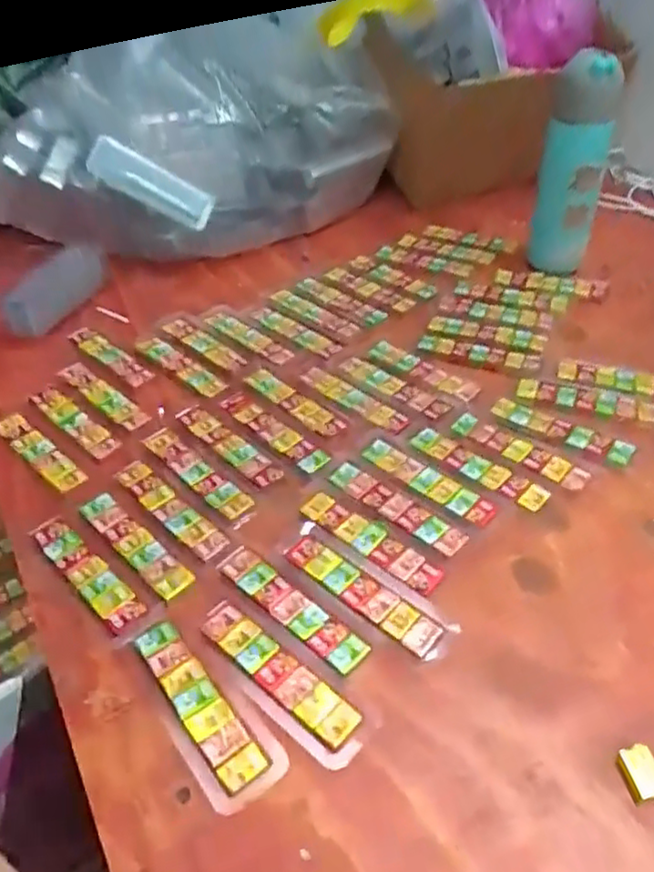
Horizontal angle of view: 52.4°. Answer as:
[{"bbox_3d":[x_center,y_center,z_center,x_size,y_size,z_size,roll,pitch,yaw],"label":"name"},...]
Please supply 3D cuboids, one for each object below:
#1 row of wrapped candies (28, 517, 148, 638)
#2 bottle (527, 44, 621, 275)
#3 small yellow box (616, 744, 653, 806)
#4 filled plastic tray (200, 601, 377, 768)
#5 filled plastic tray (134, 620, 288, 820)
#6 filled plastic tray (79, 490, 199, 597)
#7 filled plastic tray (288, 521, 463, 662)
[{"bbox_3d":[-0.171,0.093,0.468,0.122,0.005,0.025,33,54,32],"label":"row of wrapped candies"},{"bbox_3d":[0.253,-0.274,0.687,0.060,0.212,0.052,9,44,12],"label":"bottle"},{"bbox_3d":[0.173,0.184,0.363,0.021,0.008,0.027,-9,44,-6],"label":"small yellow box"},{"bbox_3d":[-0.030,0.149,0.408,0.127,0.004,0.036,28,51,29],"label":"filled plastic tray"},{"bbox_3d":[-0.075,0.161,0.396,0.044,0.005,0.127,-29,49,-25],"label":"filled plastic tray"},{"bbox_3d":[-0.140,0.078,0.484,0.024,0.004,0.116,-35,52,-29],"label":"filled plastic tray"},{"bbox_3d":[0.026,0.103,0.451,0.129,0.006,0.034,30,52,30],"label":"filled plastic tray"}]

